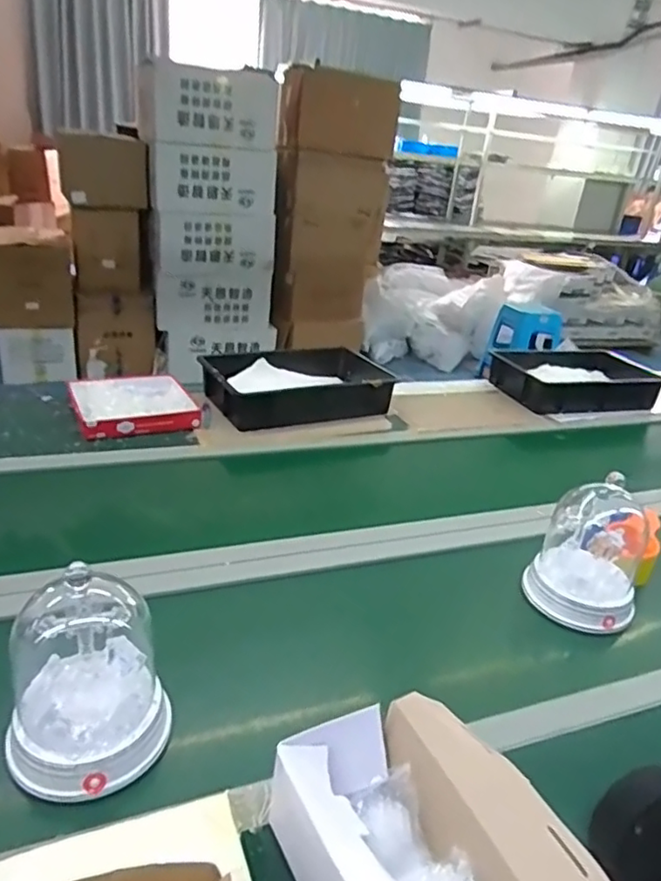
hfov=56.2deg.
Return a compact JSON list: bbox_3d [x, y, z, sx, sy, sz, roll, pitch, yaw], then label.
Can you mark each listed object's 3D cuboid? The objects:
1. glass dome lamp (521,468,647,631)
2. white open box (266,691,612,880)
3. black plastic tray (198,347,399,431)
[{"bbox_3d":[0.382,0.142,0.890,0.149,0.194,0.165,19,29,24],"label":"glass dome lamp"},{"bbox_3d":[0.078,0.345,0.500,0.189,0.106,0.233,-8,30,-28],"label":"white open box"},{"bbox_3d":[-0.073,-0.141,1.543,0.479,0.103,0.313,-5,28,-23],"label":"black plastic tray"}]

